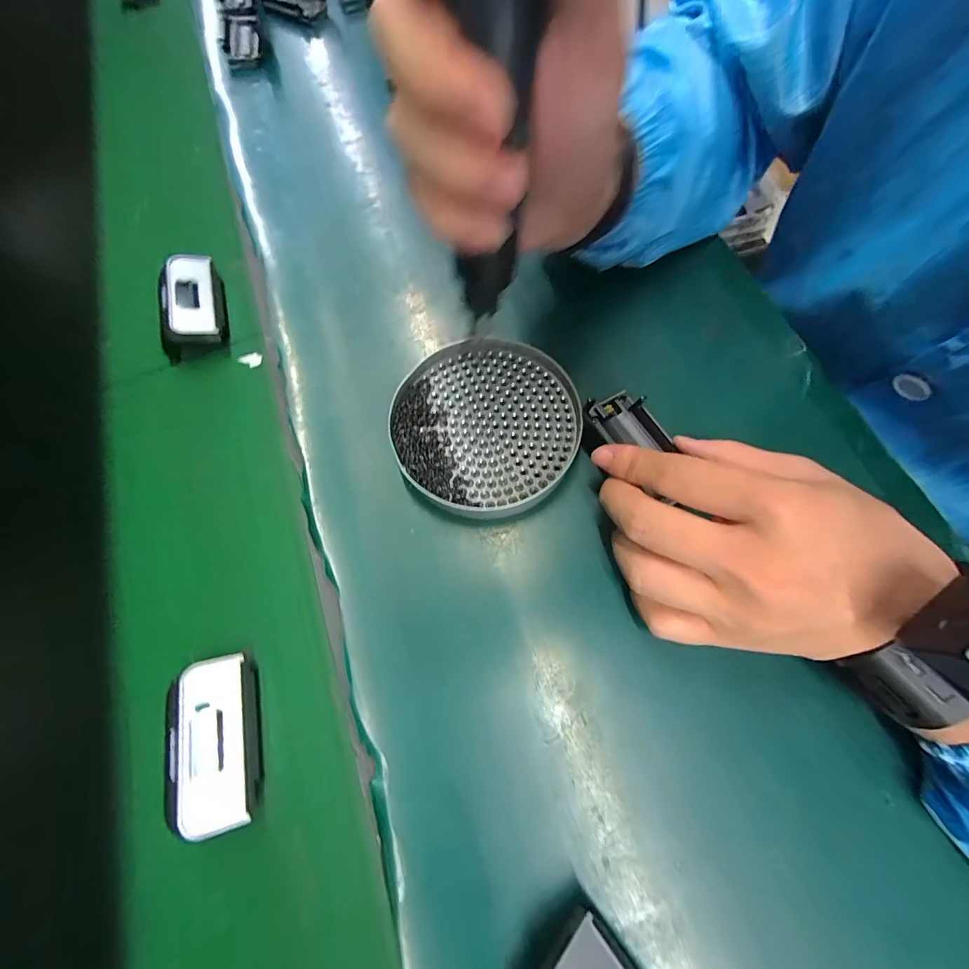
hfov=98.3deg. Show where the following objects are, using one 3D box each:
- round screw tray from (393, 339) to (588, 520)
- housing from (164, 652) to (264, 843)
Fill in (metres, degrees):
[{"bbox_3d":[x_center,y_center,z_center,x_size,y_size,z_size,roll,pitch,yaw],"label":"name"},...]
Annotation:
[{"bbox_3d":[0.002,-0.039,0.263,0.110,0.018,0.119,-1,71,4],"label":"round screw tray"},{"bbox_3d":[-0.137,0.129,0.212,0.036,0.019,0.076,-14,70,-1],"label":"housing"}]

